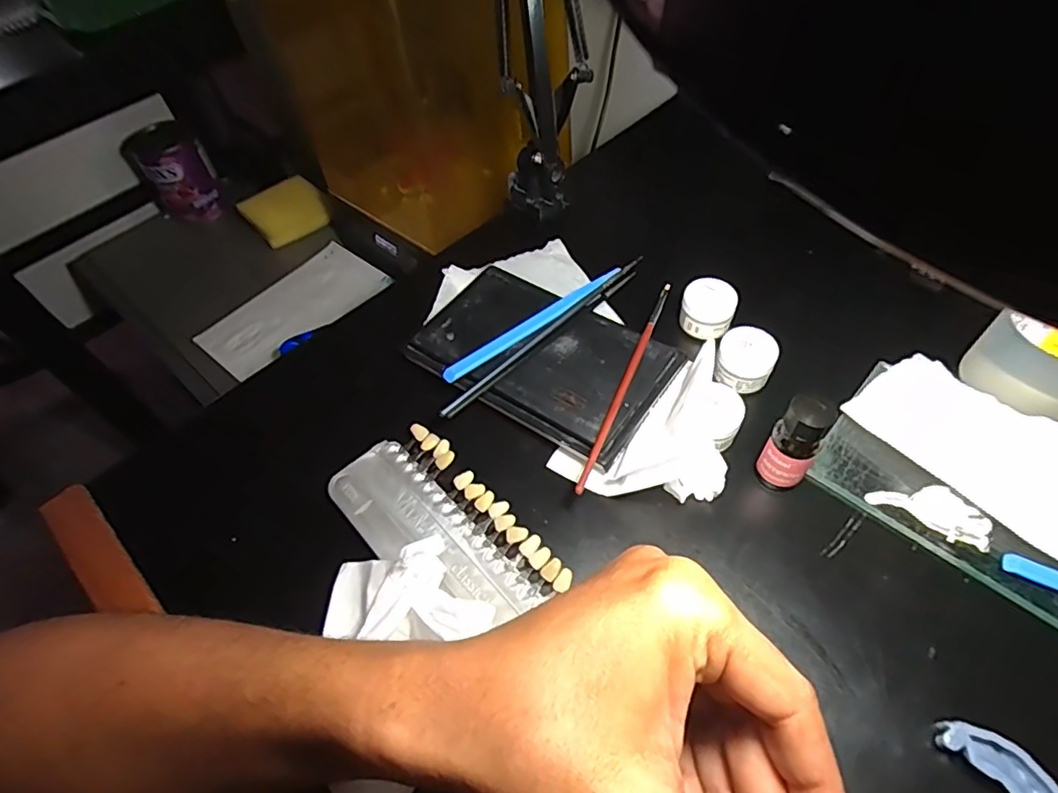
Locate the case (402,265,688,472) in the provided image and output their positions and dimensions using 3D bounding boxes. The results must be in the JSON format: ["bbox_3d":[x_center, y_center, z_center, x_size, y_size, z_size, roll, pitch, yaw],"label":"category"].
[{"bbox_3d":[0.005,-0.026,0.361,0.154,0.023,0.091,29,60,23],"label":"case"}]

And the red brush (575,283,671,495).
[{"bbox_3d":[0.058,-0.011,0.336,0.005,0.006,0.158,18,57,17],"label":"red brush"}]

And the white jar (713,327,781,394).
[{"bbox_3d":[0.130,-0.023,0.347,0.032,0.022,0.031,-2,53,2],"label":"white jar"}]

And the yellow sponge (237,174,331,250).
[{"bbox_3d":[-0.327,-0.249,0.784,0.104,0.042,0.080,-35,59,-20],"label":"yellow sponge"}]

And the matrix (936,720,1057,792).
[{"bbox_3d":[0.191,0.157,0.224,0.026,0.012,0.061,-22,55,-12],"label":"matrix"}]

